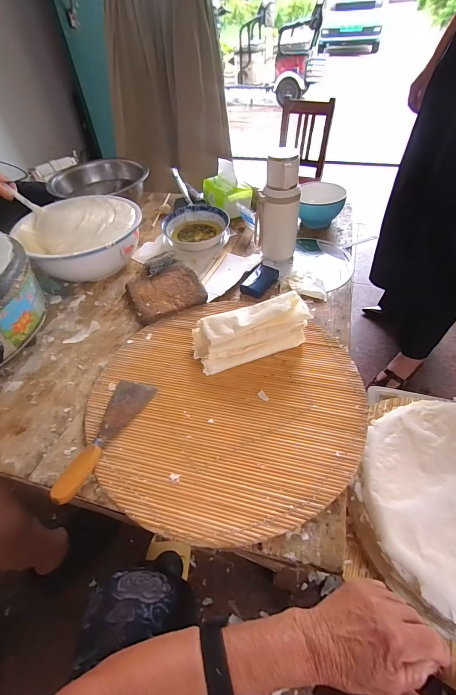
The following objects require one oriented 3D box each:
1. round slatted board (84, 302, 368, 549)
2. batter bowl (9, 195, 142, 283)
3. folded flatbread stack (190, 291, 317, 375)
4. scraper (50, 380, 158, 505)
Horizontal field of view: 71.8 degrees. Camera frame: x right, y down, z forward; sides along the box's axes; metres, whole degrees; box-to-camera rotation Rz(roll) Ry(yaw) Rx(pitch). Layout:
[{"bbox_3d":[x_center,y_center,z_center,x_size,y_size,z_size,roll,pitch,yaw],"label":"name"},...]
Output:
[{"bbox_3d":[-0.013,0.079,0.503,0.417,0.014,0.384,-3,49,3],"label":"round slatted board"},{"bbox_3d":[-0.330,-0.256,0.757,0.254,0.117,0.232,-3,49,3],"label":"batter bowl"},{"bbox_3d":[0.040,-0.023,0.540,0.199,0.077,0.081,-19,49,6],"label":"folded flatbread stack"},{"bbox_3d":[-0.179,0.124,0.457,0.065,0.031,0.197,10,51,14],"label":"scraper"}]

